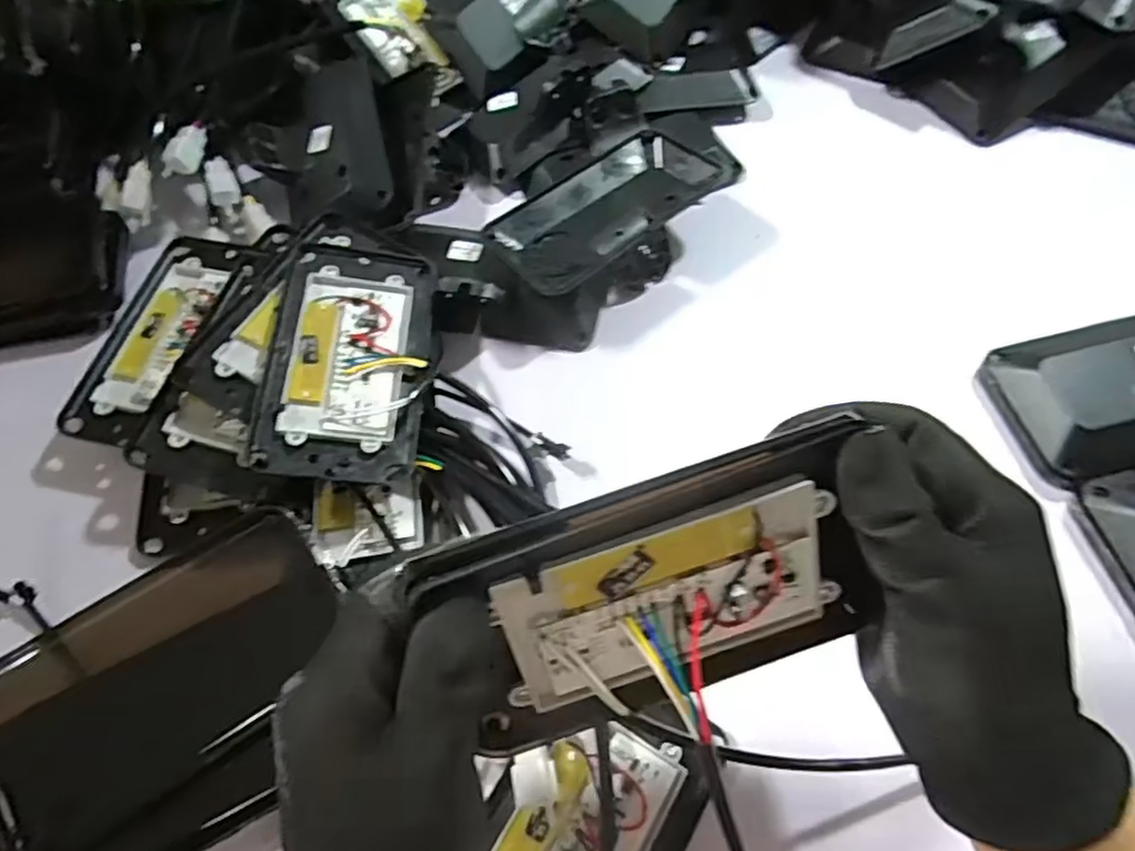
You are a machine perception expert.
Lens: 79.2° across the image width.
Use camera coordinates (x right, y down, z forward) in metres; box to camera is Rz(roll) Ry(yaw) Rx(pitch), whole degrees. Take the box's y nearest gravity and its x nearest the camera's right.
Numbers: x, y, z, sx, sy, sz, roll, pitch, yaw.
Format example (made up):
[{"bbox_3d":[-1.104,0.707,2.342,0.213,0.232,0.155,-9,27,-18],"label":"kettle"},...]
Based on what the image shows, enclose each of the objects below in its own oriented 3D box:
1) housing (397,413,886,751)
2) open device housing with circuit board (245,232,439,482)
[{"bbox_3d":[0.030,0.061,0.229,0.137,0.094,0.019,-17,25,-4],"label":"housing"},{"bbox_3d":[-0.128,-0.045,0.413,0.091,0.017,0.162,5,64,-11],"label":"open device housing with circuit board"}]

